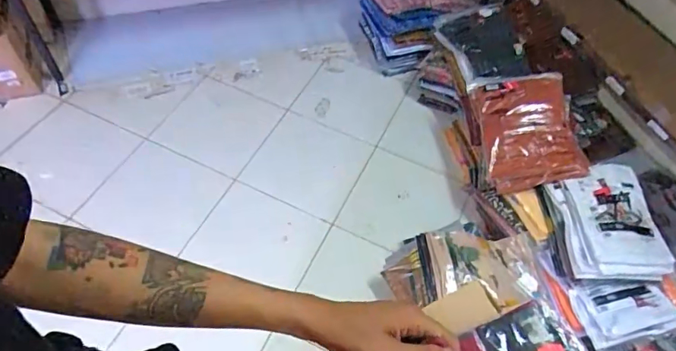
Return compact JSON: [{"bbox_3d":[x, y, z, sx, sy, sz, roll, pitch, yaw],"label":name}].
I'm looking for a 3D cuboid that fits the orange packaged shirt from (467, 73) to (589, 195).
[{"bbox_3d":[0.621,-0.157,1.579,0.309,0.092,0.403,-11,73,14],"label":"orange packaged shirt"}]

